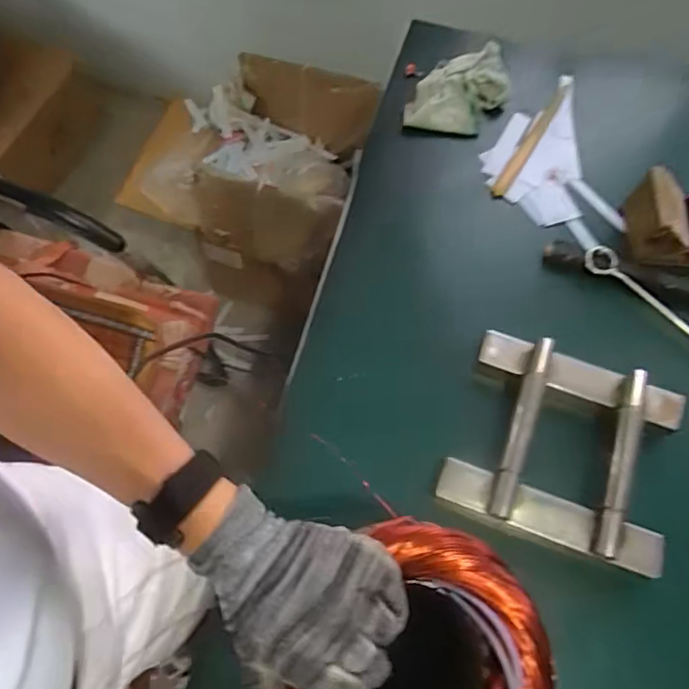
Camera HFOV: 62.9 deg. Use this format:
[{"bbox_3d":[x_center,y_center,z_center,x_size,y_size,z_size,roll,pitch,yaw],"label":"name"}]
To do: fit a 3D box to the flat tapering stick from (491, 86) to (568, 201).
[{"bbox_3d":[0.236,-0.258,0.704,0.017,0.007,0.207,30,68,12],"label":"flat tapering stick"}]

